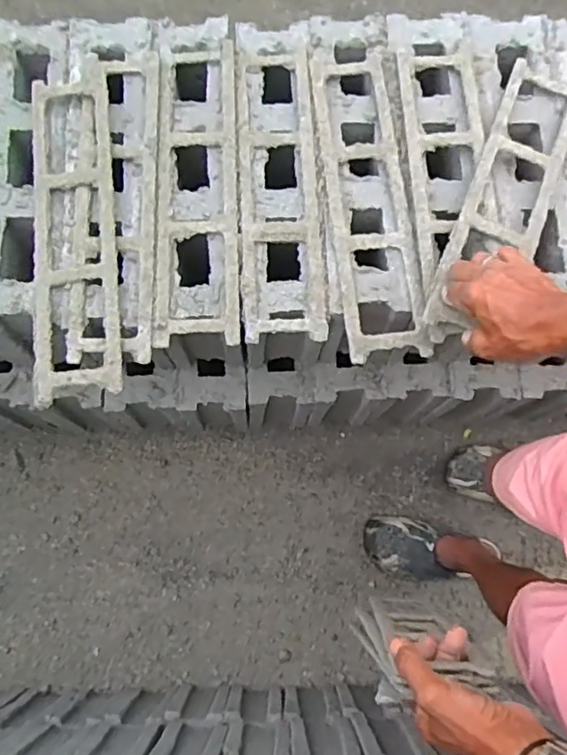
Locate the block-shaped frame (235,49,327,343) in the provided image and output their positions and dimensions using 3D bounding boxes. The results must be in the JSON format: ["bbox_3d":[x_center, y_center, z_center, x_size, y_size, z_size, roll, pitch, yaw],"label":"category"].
[{"bbox_3d":[-0.004,-0.223,0.681,0.092,0.015,0.373,-2,76,-1],"label":"block-shaped frame"}]

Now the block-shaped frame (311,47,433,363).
[{"bbox_3d":[0.093,-0.210,0.669,0.090,0.015,0.385,-5,76,-1],"label":"block-shaped frame"}]

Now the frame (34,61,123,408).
[{"bbox_3d":[-0.229,-0.169,0.646,0.091,0.018,0.385,-6,76,-1],"label":"frame"}]

